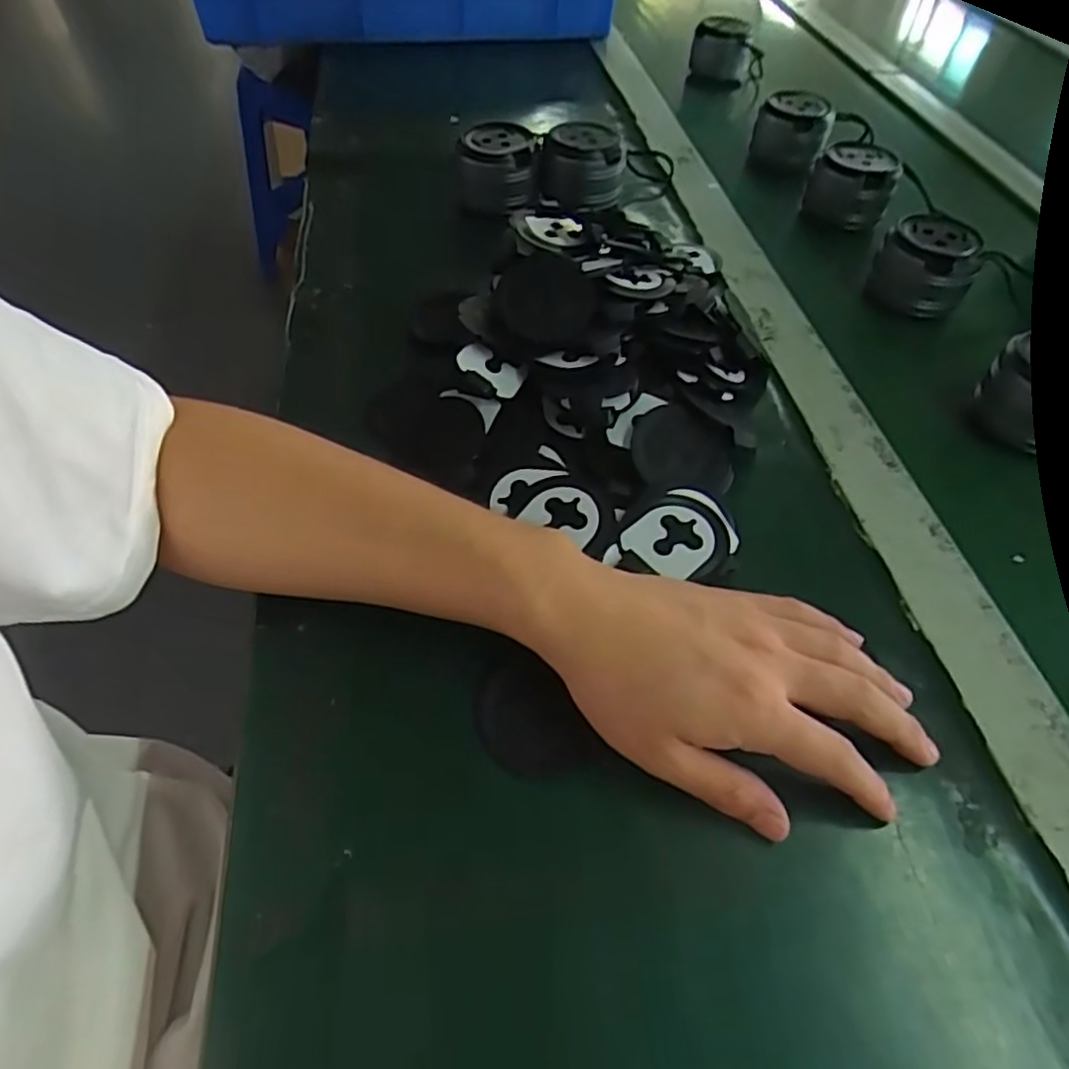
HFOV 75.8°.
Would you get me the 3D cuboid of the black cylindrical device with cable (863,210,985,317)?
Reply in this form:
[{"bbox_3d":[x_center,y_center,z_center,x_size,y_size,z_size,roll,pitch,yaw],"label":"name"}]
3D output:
[{"bbox_3d":[0.315,-0.216,0.558,0.074,0.063,0.060,23,55,16],"label":"black cylindrical device with cable"}]

